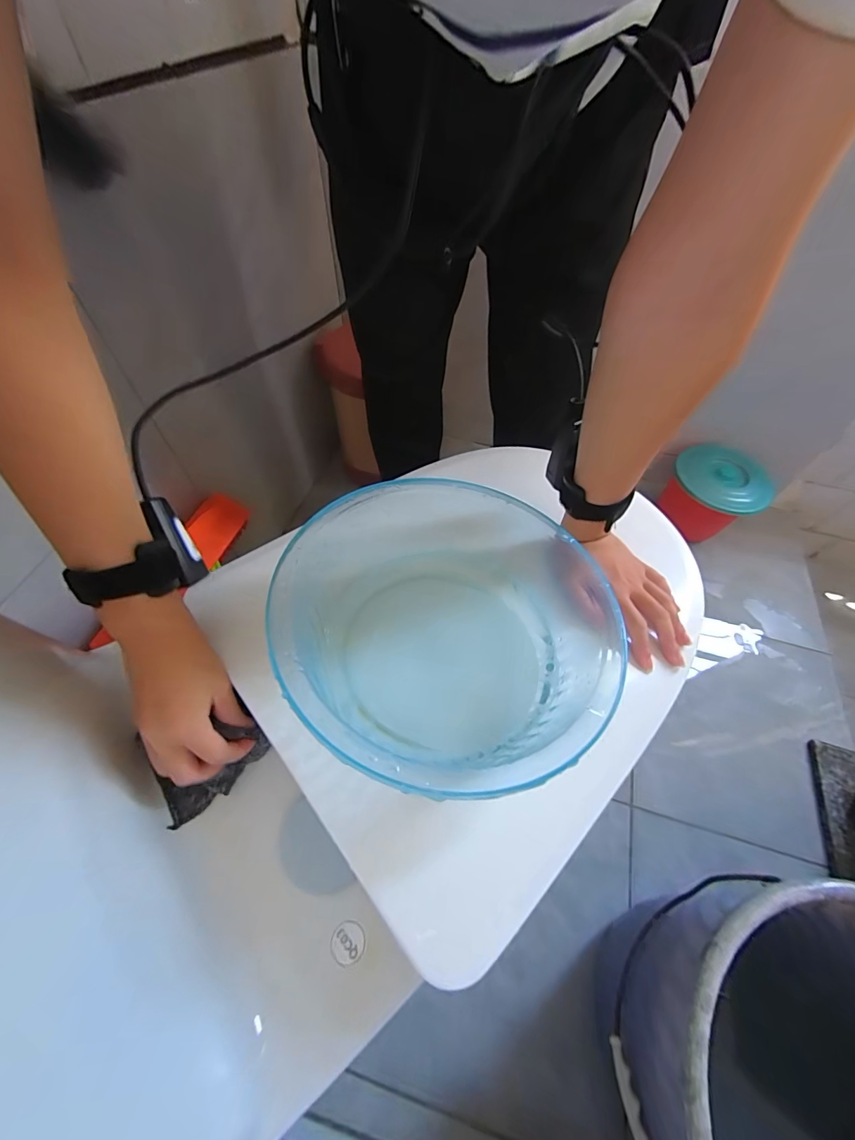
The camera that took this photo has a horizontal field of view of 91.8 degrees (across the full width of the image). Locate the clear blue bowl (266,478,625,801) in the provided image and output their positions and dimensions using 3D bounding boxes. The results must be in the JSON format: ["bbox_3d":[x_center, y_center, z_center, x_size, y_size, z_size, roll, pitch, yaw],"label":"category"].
[{"bbox_3d":[0.020,0.038,0.314,0.236,0.106,0.237,0,57,-1],"label":"clear blue bowl"}]

